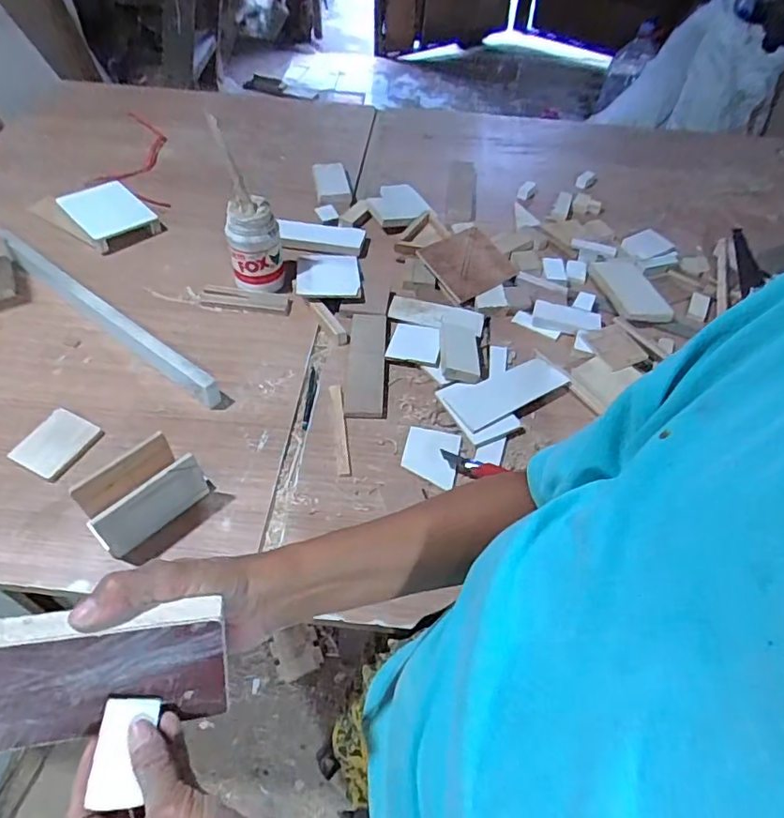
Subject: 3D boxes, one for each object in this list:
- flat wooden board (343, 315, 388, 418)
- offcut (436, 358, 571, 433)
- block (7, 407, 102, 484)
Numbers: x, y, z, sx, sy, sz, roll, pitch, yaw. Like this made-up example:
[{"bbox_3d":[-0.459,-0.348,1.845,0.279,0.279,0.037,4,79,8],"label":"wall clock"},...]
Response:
[{"bbox_3d":[-0.037,-0.067,0.793,0.052,0.014,0.189,2,52,-1],"label":"flat wooden board"},{"bbox_3d":[0.156,-0.028,0.771,0.163,0.010,0.079,-24,57,-20],"label":"offcut"},{"bbox_3d":[-0.413,0.040,0.688,0.076,0.007,0.084,24,55,15],"label":"block"}]

